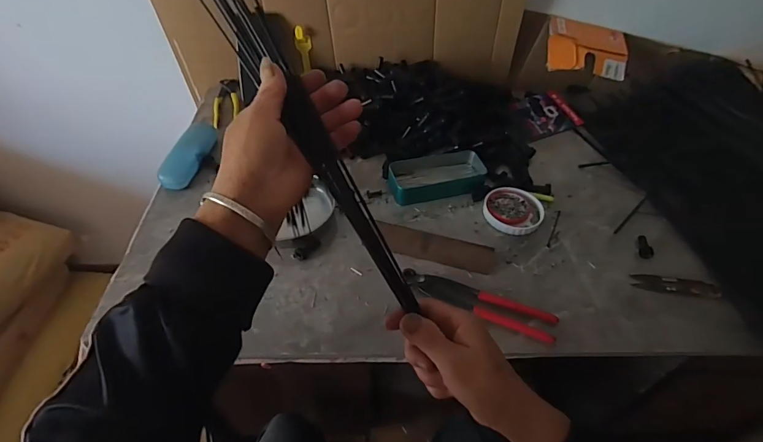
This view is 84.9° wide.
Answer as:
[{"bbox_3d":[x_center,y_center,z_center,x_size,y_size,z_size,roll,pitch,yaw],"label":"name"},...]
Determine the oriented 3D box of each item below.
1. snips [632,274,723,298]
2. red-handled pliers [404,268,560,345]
[{"bbox_3d":[0.395,0.085,0.560,0.106,0.006,0.027,7,47,4],"label":"snips"},{"bbox_3d":[0.123,0.105,0.525,0.190,0.018,0.044,14,48,11],"label":"red-handled pliers"}]

